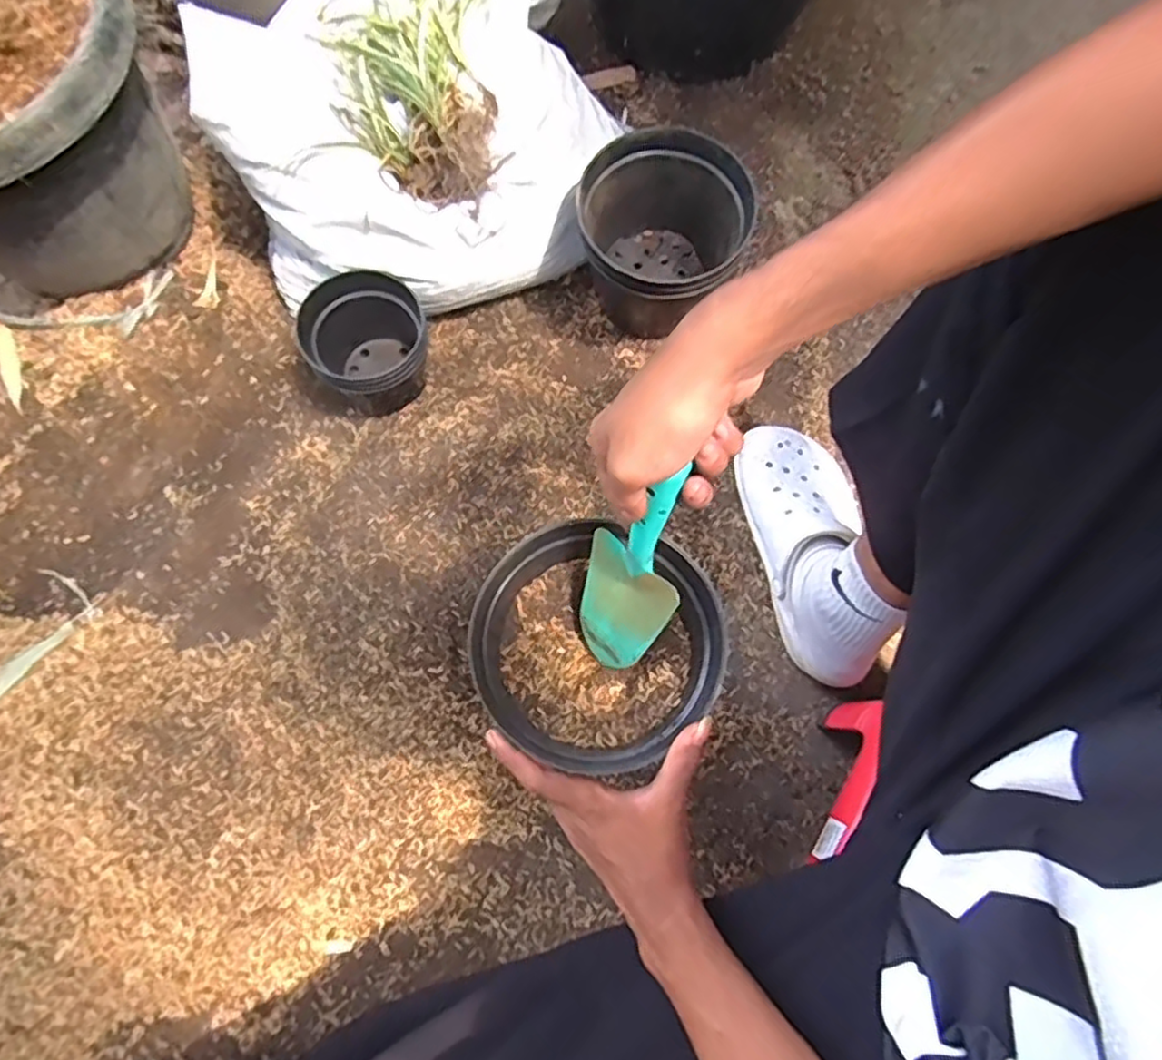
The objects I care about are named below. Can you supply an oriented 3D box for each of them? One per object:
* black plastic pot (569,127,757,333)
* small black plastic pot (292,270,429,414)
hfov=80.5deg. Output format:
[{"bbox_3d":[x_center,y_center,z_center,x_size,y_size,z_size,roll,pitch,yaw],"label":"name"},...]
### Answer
[{"bbox_3d":[0.087,-0.313,0.749,0.172,0.167,0.177,0,77,-1],"label":"black plastic pot"},{"bbox_3d":[-0.223,-0.197,0.739,0.119,0.123,0.127,0,77,-1],"label":"small black plastic pot"}]

